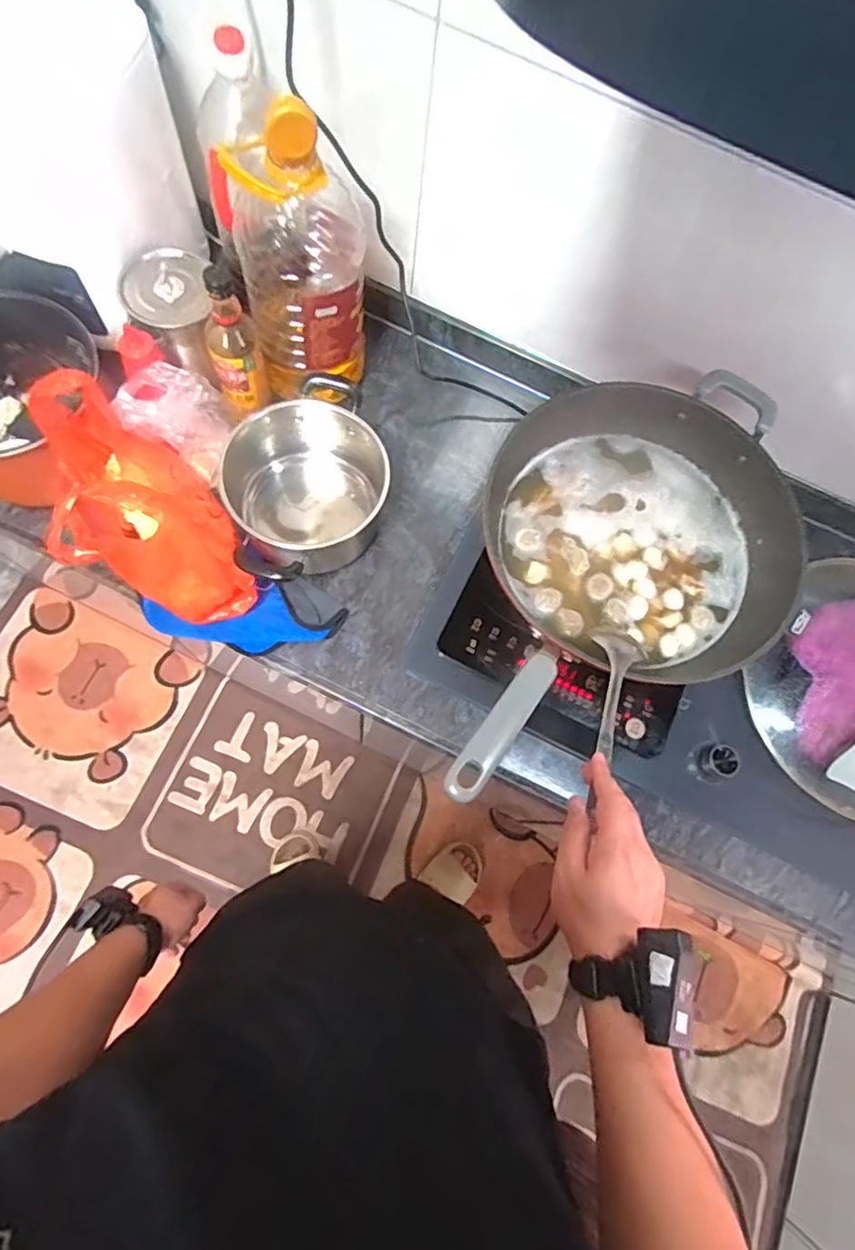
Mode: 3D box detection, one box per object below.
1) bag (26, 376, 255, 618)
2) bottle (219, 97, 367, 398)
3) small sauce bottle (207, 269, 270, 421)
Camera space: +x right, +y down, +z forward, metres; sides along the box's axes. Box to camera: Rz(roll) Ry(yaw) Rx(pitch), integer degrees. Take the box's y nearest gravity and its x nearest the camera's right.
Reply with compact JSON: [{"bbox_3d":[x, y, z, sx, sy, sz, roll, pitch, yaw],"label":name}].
[{"bbox_3d":[-0.336,-0.151,0.698,0.148,0.249,0.244,-26,77,-13],"label":"bag"},{"bbox_3d":[-0.154,-0.449,0.735,0.148,0.342,0.119,-12,74,-10],"label":"bottle"},{"bbox_3d":[-0.247,-0.348,0.757,0.061,0.183,0.053,-17,75,-11],"label":"small sauce bottle"}]

